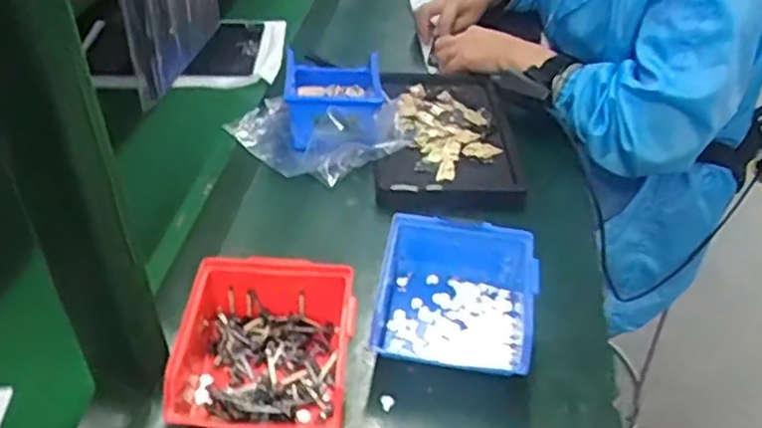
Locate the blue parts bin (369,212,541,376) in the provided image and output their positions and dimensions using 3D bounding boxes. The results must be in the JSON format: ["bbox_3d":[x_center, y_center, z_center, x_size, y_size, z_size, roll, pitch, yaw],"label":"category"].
[{"bbox_3d":[0.060,0.072,0.569,0.127,0.064,0.132,8,40,7],"label":"blue parts bin"}]

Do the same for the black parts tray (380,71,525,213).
[{"bbox_3d":[0.075,-0.097,0.802,0.156,0.027,0.266,0,39,0],"label":"black parts tray"}]

